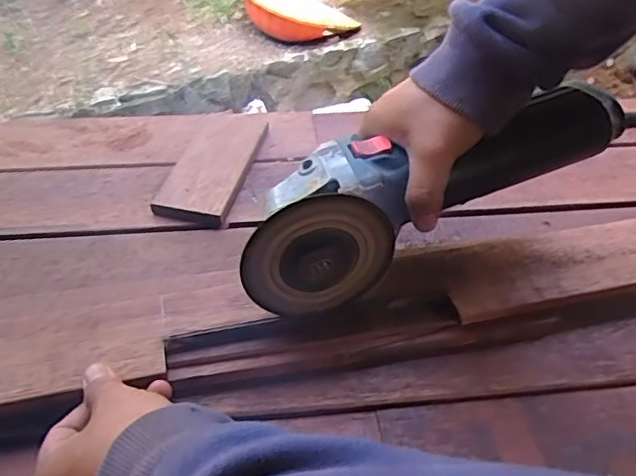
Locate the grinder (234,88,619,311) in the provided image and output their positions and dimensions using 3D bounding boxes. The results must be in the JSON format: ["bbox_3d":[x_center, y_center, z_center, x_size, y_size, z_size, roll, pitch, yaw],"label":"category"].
[{"bbox_3d":[0.077,-0.038,0.415,0.286,0.089,0.074,-23,50,-11],"label":"grinder"}]

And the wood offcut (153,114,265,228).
[{"bbox_3d":[-0.101,-0.076,0.564,0.074,0.013,0.160,9,45,6],"label":"wood offcut"}]

